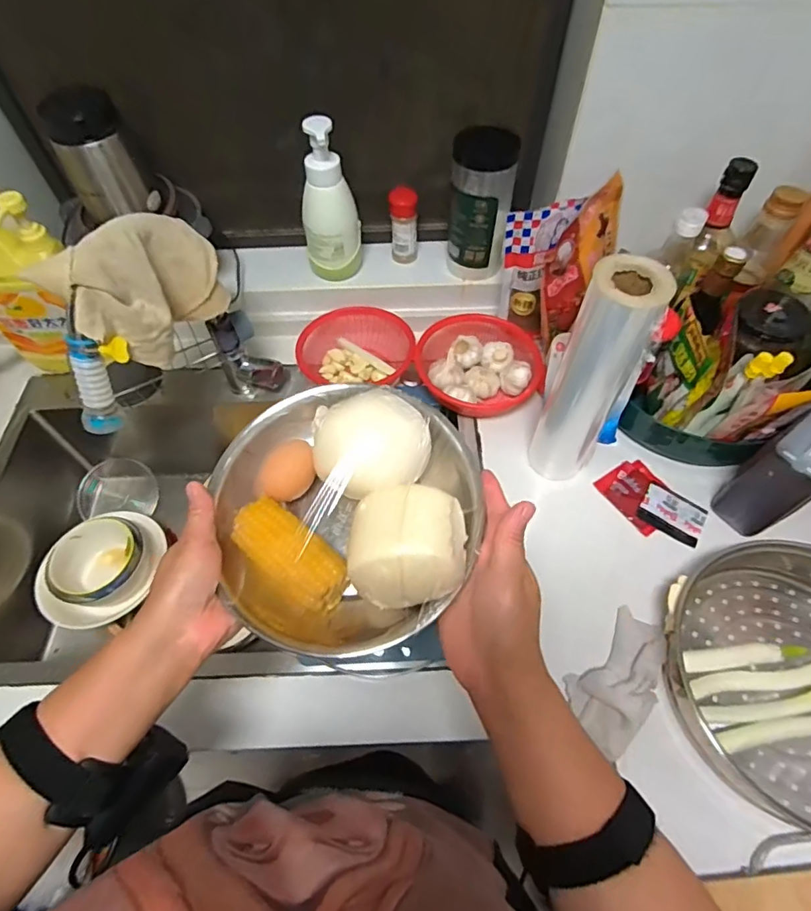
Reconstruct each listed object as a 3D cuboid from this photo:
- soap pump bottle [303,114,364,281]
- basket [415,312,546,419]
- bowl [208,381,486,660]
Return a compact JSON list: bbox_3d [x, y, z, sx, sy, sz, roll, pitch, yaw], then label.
[{"bbox_3d":[-0.103,-0.338,0.701,0.057,0.214,0.061,31,63,18],"label":"soap pump bottle"},{"bbox_3d":[0.108,-0.132,0.747,0.176,0.047,0.156,6,58,4],"label":"basket"},{"bbox_3d":[-0.051,0.043,0.404,0.209,0.094,0.197,0,58,0],"label":"bowl"}]

